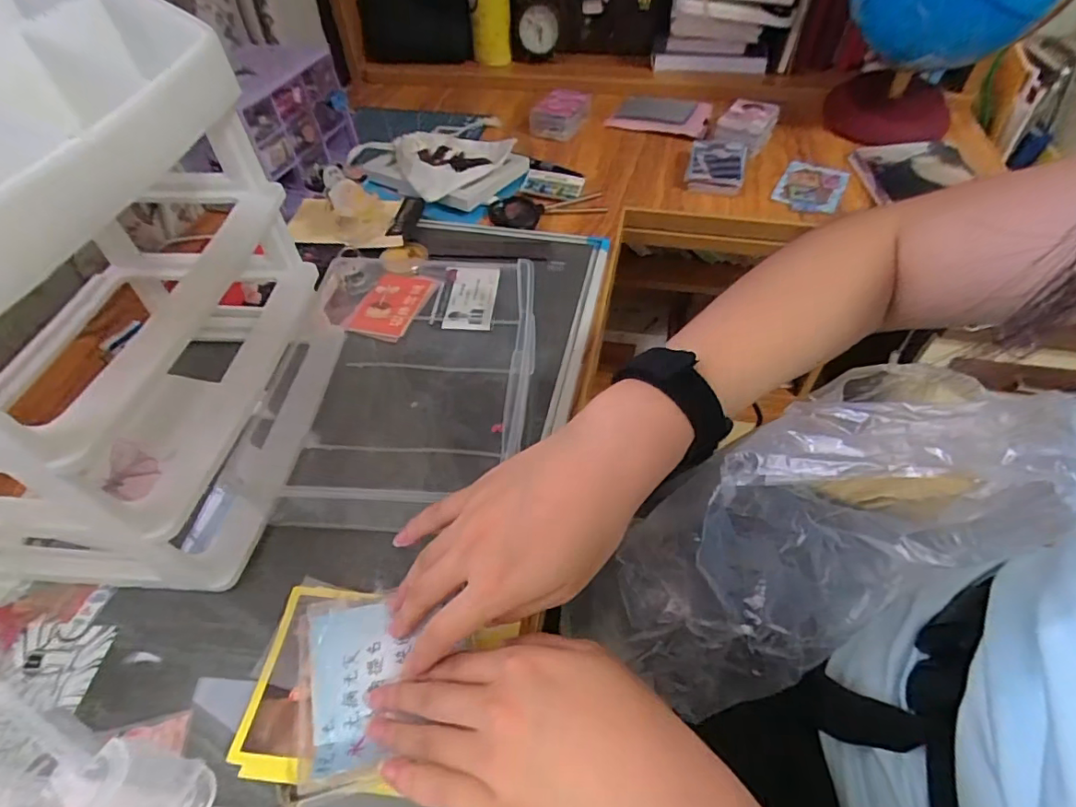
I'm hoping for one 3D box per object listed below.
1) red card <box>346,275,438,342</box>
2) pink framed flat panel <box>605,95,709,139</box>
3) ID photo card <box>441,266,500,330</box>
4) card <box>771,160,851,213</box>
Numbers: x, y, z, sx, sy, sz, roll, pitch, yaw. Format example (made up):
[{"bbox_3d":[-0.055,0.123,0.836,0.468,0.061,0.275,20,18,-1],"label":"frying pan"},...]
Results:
[{"bbox_3d":[-0.133,-0.093,0.485,0.055,0.006,0.082,10,51,11],"label":"red card"},{"bbox_3d":[0.176,-0.414,0.755,0.132,0.018,0.097,15,52,15],"label":"pink framed flat panel"},{"bbox_3d":[-0.063,-0.102,0.492,0.049,0.009,0.084,1,50,4],"label":"ID photo card"},{"bbox_3d":[0.330,-0.262,0.638,0.071,0.004,0.113,26,57,17],"label":"card"}]

